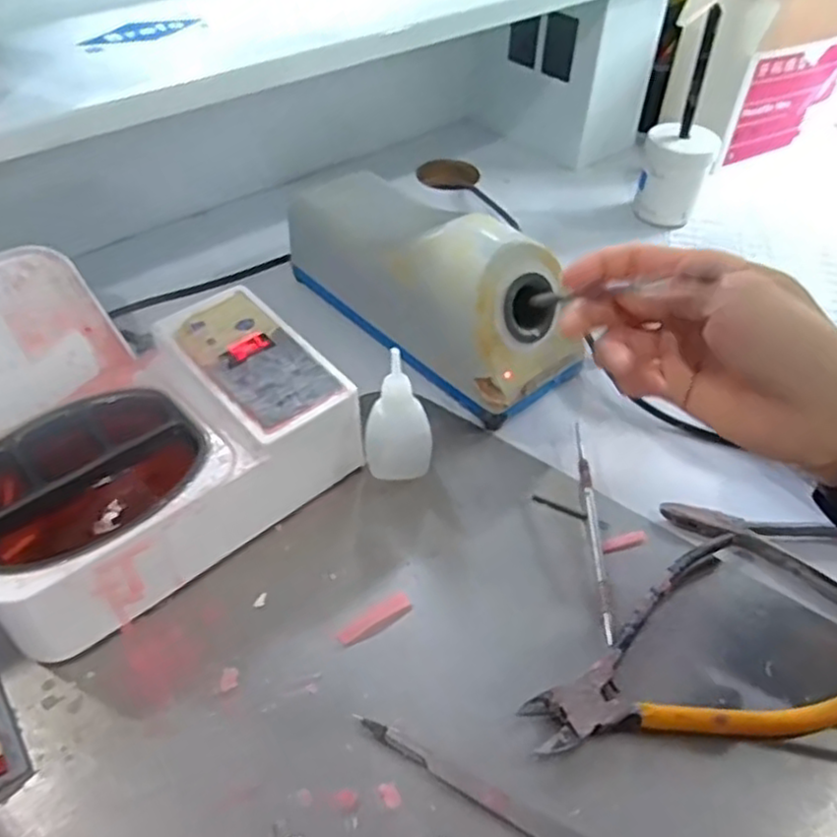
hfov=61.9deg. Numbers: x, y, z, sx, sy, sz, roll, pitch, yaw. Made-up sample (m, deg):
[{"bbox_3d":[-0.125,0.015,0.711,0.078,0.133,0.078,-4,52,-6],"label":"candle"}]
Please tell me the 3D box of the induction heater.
[{"bbox_3d":[0.002,-0.095,0.452,0.075,0.091,0.216,-33,54,-29],"label":"induction heater"}]

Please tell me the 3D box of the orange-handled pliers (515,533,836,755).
[{"bbox_3d":[0.114,0.112,0.309,0.141,0.013,0.092,-17,48,-18],"label":"orange-handled pliers"}]

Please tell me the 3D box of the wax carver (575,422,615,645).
[{"bbox_3d":[0.092,0.054,0.371,0.007,0.007,0.136,2,45,0],"label":"wax carver"}]

